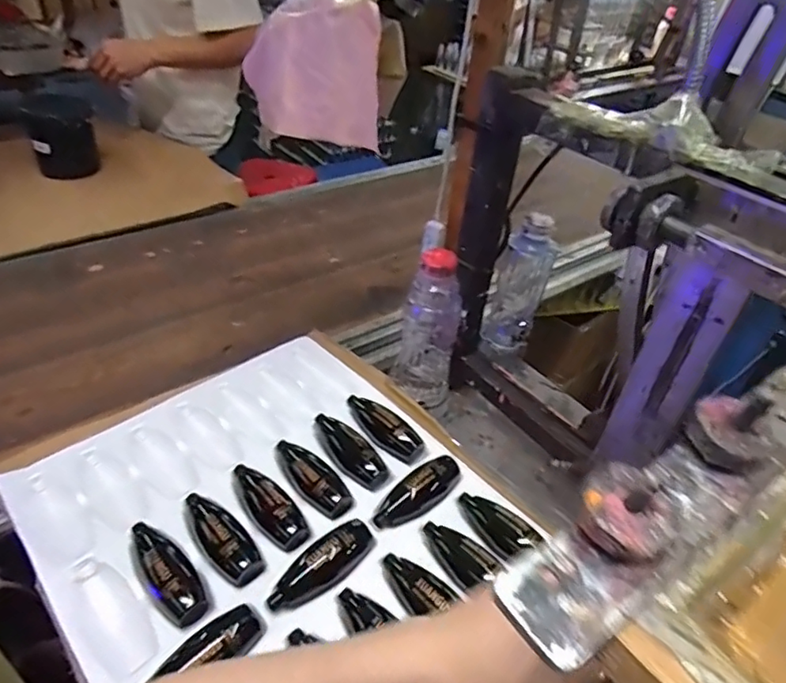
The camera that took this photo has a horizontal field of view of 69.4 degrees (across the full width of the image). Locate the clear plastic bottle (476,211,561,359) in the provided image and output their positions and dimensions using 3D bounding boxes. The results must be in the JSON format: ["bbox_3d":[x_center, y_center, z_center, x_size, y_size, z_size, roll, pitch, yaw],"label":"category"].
[{"bbox_3d":[0.143,-0.060,0.649,0.060,0.177,0.046,15,39,11],"label":"clear plastic bottle"}]

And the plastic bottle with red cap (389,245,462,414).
[{"bbox_3d":[0.042,-0.011,0.638,0.059,0.185,0.058,14,39,11],"label":"plastic bottle with red cap"}]

